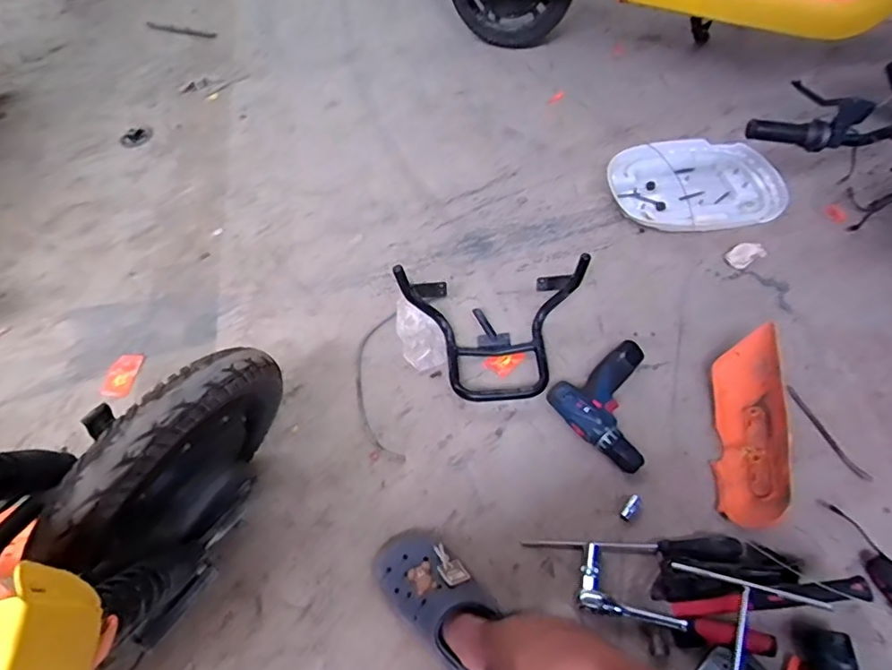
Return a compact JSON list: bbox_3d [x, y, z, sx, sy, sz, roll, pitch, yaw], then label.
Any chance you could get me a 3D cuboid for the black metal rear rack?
[{"bbox_3d":[0.086,0.003,0.959,0.321,0.151,0.199,-4,54,-1],"label":"black metal rear rack"}]

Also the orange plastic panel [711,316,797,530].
[{"bbox_3d":[0.488,0.138,0.877,0.106,0.078,0.319,12,56,10],"label":"orange plastic panel"}]

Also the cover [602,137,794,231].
[{"bbox_3d":[0.565,-0.332,1.240,0.373,0.051,0.272,-11,55,-6],"label":"cover"}]

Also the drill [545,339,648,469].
[{"bbox_3d":[0.294,0.118,0.918,0.186,0.055,0.181,-28,58,-17],"label":"drill"}]

